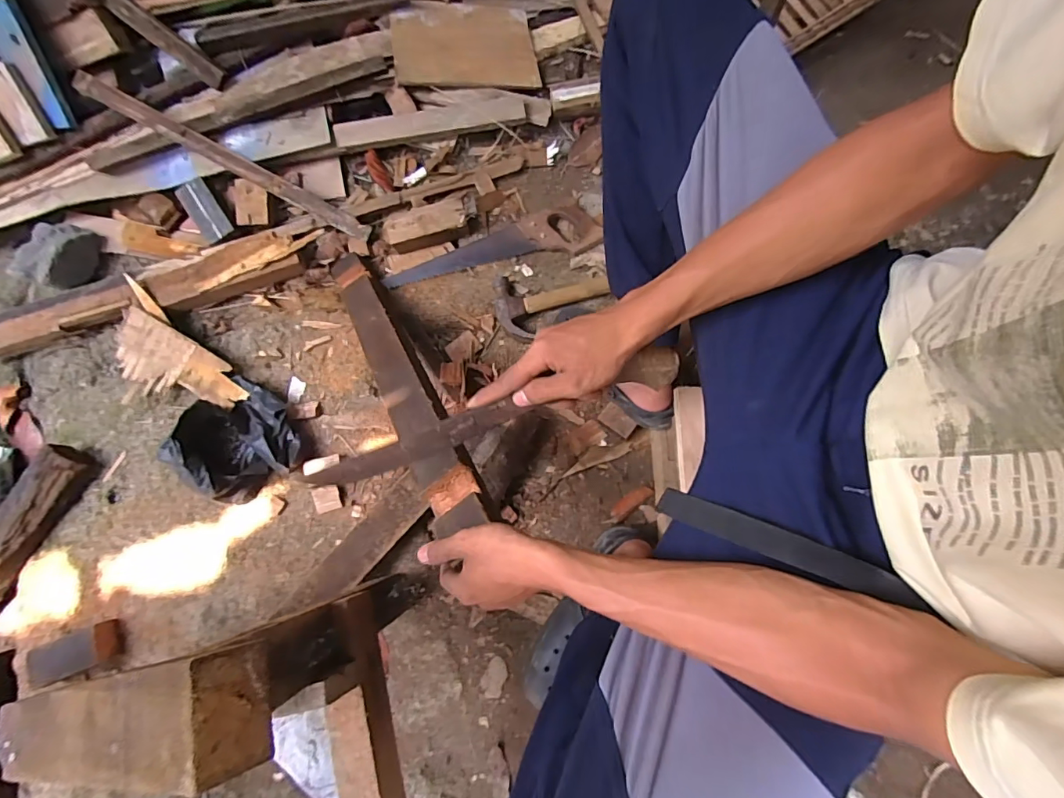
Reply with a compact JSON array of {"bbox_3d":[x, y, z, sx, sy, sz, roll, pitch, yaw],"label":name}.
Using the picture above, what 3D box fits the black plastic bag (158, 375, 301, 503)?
[{"bbox_3d":[-0.456,0.069,0.734,0.165,0.098,0.168,43,80,10],"label":"black plastic bag"}]

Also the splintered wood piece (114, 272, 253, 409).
[{"bbox_3d":[-0.616,-0.052,0.793,0.292,0.044,0.152,38,79,9],"label":"splintered wood piece"}]

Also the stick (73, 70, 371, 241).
[{"bbox_3d":[-0.509,-0.401,0.805,0.486,0.031,0.026,27,77,-11],"label":"stick"}]

